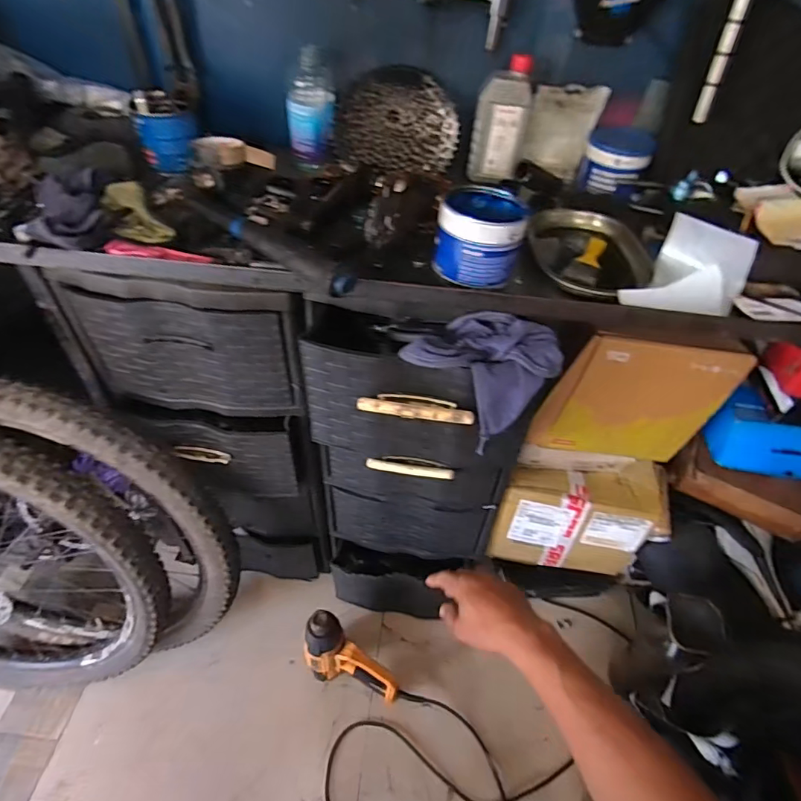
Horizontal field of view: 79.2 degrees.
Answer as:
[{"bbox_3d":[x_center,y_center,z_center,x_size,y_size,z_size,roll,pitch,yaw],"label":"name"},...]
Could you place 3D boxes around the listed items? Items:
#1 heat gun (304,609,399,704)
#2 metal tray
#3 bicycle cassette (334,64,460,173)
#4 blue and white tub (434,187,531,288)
[{"bbox_3d":[-0.102,0.523,0.963,0.204,0.240,0.069,23,49,17],"label":"heat gun"},{"bbox_3d":[0.255,-0.196,0.653,0.157,0.041,0.228,4,47,0],"label":"metal tray"},{"bbox_3d":[-0.008,-0.445,0.774,0.197,0.074,0.165,4,91,3],"label":"bicycle cassette"},{"bbox_3d":[0.094,-0.200,0.589,0.096,0.078,0.103,2,47,-2],"label":"blue and white tub"}]

